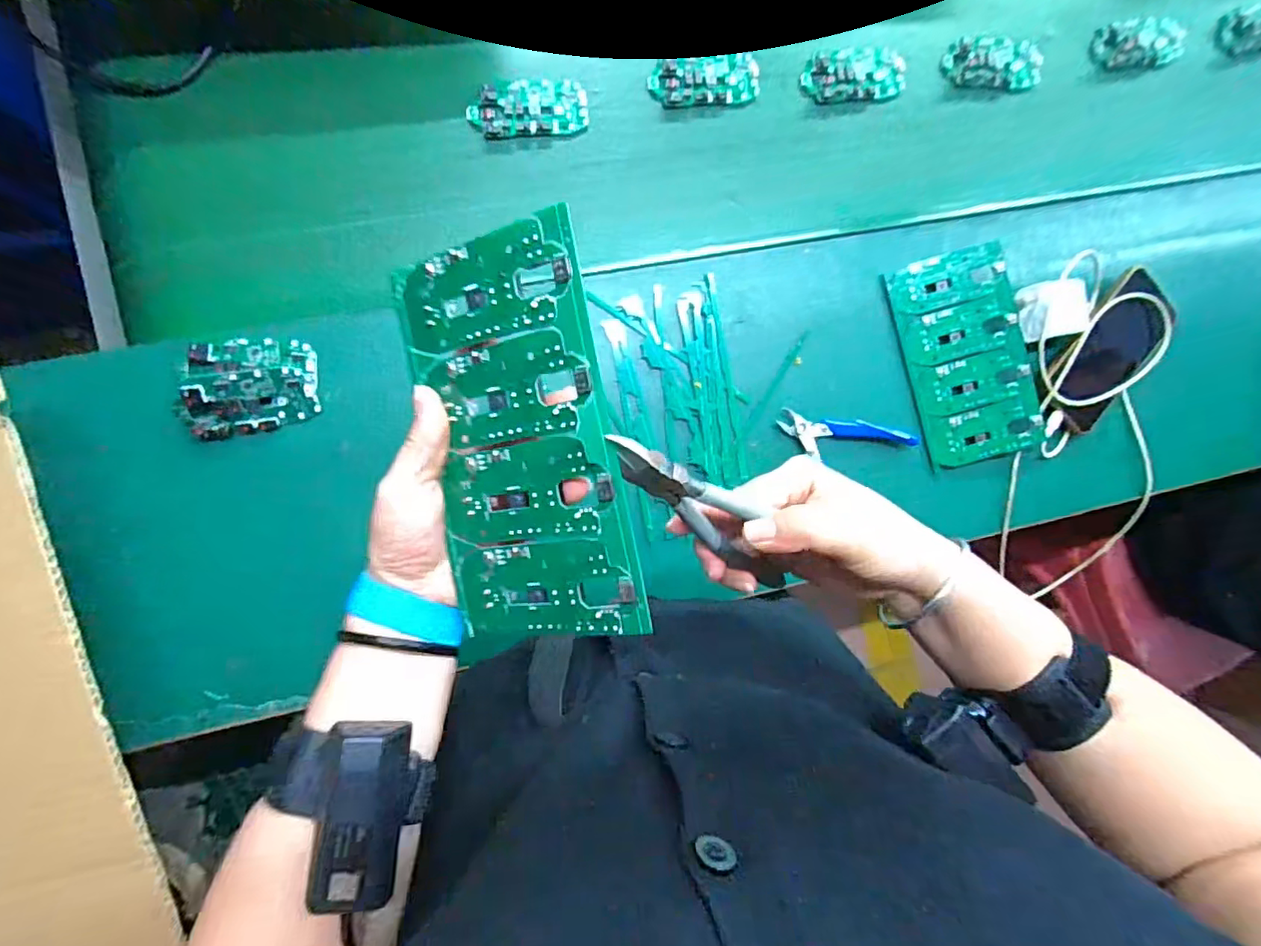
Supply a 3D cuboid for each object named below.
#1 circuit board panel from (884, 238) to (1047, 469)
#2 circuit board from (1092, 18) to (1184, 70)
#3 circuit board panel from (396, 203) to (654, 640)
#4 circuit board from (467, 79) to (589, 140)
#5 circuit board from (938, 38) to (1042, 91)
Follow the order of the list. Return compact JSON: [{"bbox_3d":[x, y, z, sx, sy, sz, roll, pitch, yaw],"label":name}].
[{"bbox_3d":[0.311,-0.105,0.539,0.106,0.009,0.191,-18,97,4],"label":"circuit board panel"},{"bbox_3d":[0.496,-0.415,0.561,0.105,0.013,0.044,-15,94,-6],"label":"circuit board"},{"bbox_3d":[-0.054,-0.013,0.277,0.102,0.005,0.188,-8,96,27],"label":"circuit board panel"},{"bbox_3d":[-0.085,-0.308,0.488,0.097,0.014,0.048,-9,91,-9],"label":"circuit board"},{"bbox_3d":[0.340,-0.386,0.543,0.098,0.011,0.048,0,92,-7],"label":"circuit board"}]

